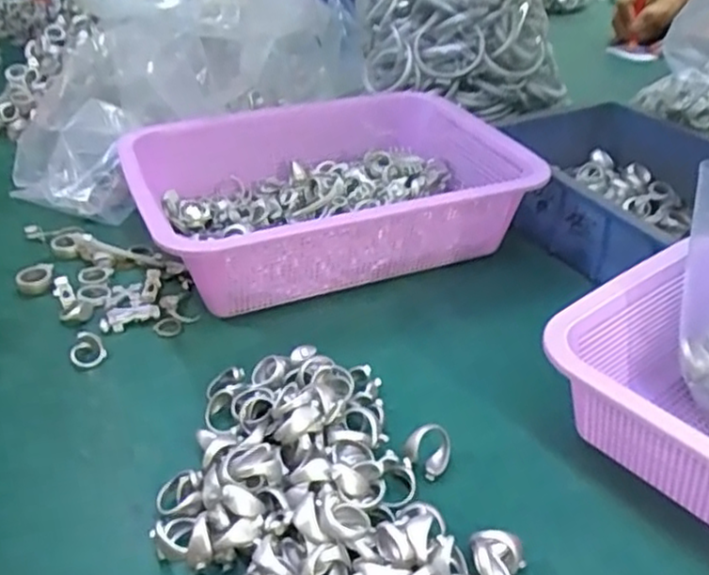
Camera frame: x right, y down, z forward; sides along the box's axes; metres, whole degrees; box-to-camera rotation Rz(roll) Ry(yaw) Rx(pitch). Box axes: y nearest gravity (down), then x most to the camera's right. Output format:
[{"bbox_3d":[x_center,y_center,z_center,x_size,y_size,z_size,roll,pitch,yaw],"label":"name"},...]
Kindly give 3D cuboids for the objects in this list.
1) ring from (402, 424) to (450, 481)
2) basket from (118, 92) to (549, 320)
[{"bbox_3d":[0.043,0.091,0.396,0.027,0.026,0.009,-48,10,-9],"label":"ring"},{"bbox_3d":[-0.022,-0.076,0.585,0.293,0.085,0.218,-15,37,-20],"label":"basket"}]

